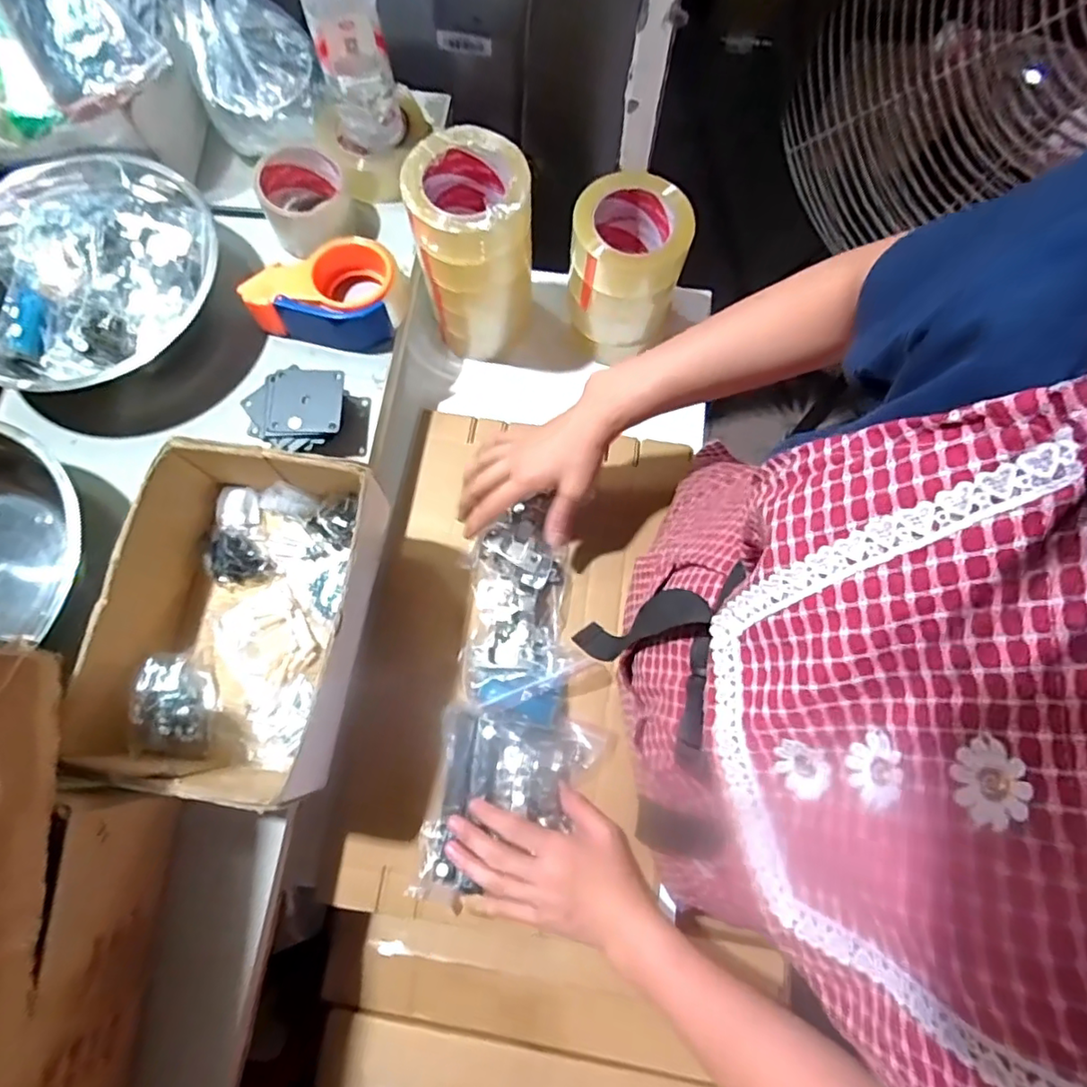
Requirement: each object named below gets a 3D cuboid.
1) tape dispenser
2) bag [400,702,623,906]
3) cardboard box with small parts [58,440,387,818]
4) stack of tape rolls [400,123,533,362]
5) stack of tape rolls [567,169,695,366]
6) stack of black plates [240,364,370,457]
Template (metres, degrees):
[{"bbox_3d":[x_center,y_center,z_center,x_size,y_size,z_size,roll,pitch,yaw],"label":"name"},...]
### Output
[{"bbox_3d":[-0.211,-0.247,0.581,0.131,0.055,0.099,10,75,2],"label":"tape dispenser"},{"bbox_3d":[-0.029,0.241,0.533,0.147,0.026,0.163,10,75,2],"label":"bag"},{"bbox_3d":[-0.241,0.057,0.472,0.170,0.089,0.249,9,75,2],"label":"cardboard box with small parts"},{"bbox_3d":[-0.068,-0.294,0.600,0.110,0.183,0.110,-6,75,-2],"label":"stack of tape rolls"},{"bbox_3d":[0.087,-0.284,0.620,0.110,0.151,0.107,-10,75,-3],"label":"stack of tape rolls"},{"bbox_3d":[-0.220,-0.119,0.550,0.100,0.047,0.087,-1,75,-1],"label":"stack of black plates"}]

